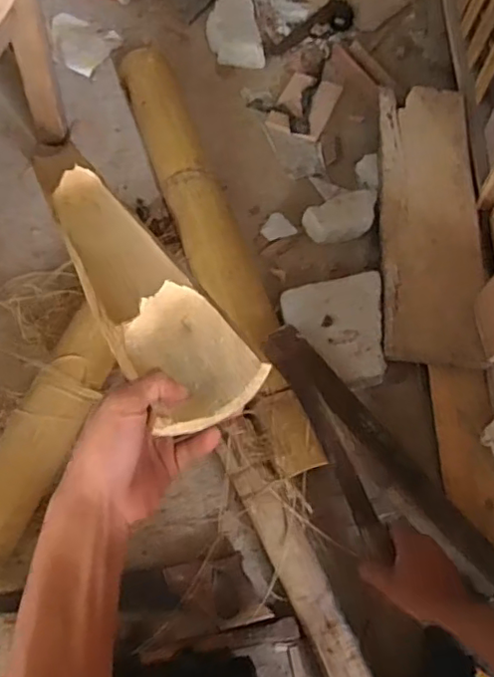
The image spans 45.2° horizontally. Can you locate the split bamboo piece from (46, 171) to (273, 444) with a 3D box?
[{"bbox_3d":[-0.158,-0.107,0.689,0.087,0.048,0.697,-20,32,-15],"label":"split bamboo piece"}]

